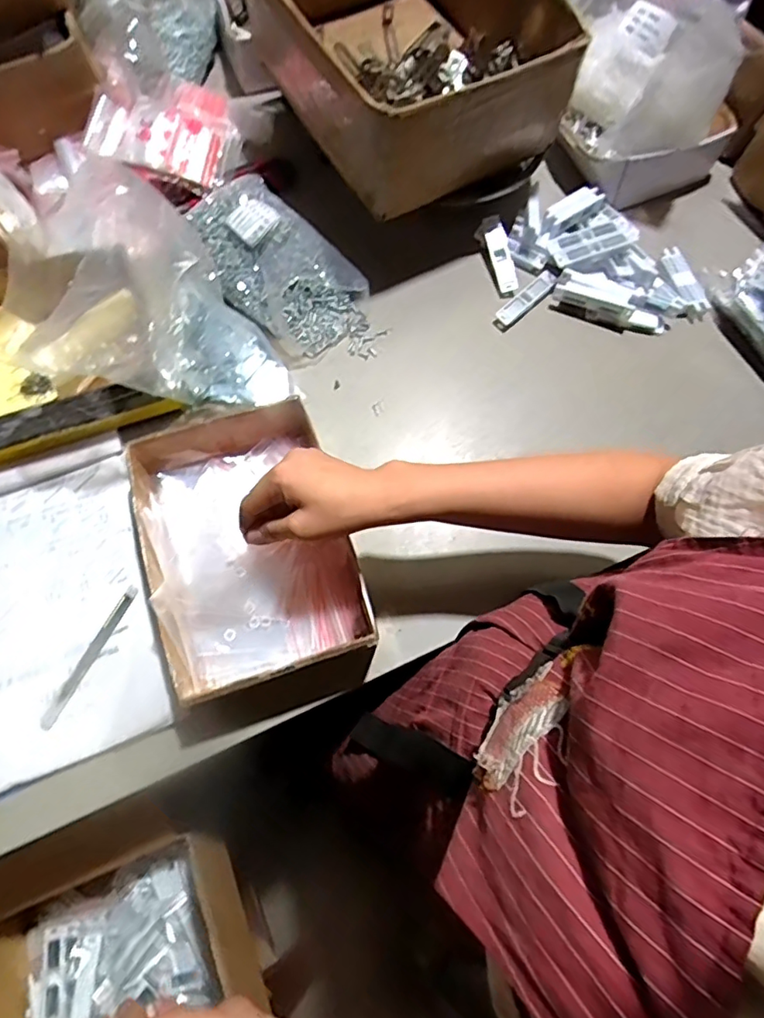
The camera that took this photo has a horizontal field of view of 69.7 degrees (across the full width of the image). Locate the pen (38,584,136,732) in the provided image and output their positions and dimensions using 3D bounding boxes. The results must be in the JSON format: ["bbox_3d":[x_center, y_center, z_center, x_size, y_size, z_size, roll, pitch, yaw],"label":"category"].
[{"bbox_3d":[-0.276,0.139,0.519,0.014,0.006,0.141,26,74,6],"label":"pen"}]

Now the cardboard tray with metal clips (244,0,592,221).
[{"bbox_3d":[0.018,-0.527,0.616,0.266,0.132,0.336,-33,77,-11],"label":"cardboard tray with metal clips"}]

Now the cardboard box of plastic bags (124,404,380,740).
[{"bbox_3d":[-0.126,0.048,0.522,0.190,0.063,0.278,-15,74,-7],"label":"cardboard box of plastic bags"}]

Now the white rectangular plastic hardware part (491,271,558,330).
[{"bbox_3d":[0.175,-0.256,0.673,0.090,0.007,0.025,-43,82,-2],"label":"white rectangular plastic hardware part"}]

